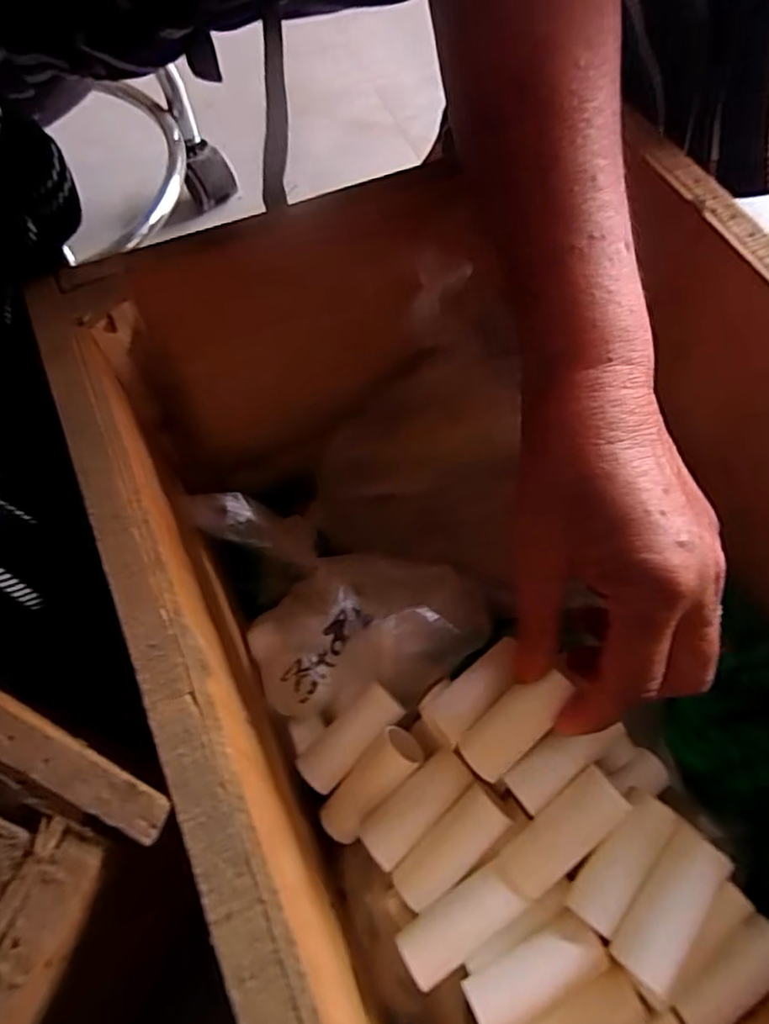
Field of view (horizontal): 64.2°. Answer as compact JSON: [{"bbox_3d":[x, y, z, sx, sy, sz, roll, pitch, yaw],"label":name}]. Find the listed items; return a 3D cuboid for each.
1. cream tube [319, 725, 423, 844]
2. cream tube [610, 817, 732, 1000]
[{"bbox_3d":[-0.006,0.127,0.288,0.021,0.018,0.057,40,70,18],"label":"cream tube"},{"bbox_3d":[0.109,0.151,0.236,0.020,0.024,0.056,37,69,16],"label":"cream tube"}]

